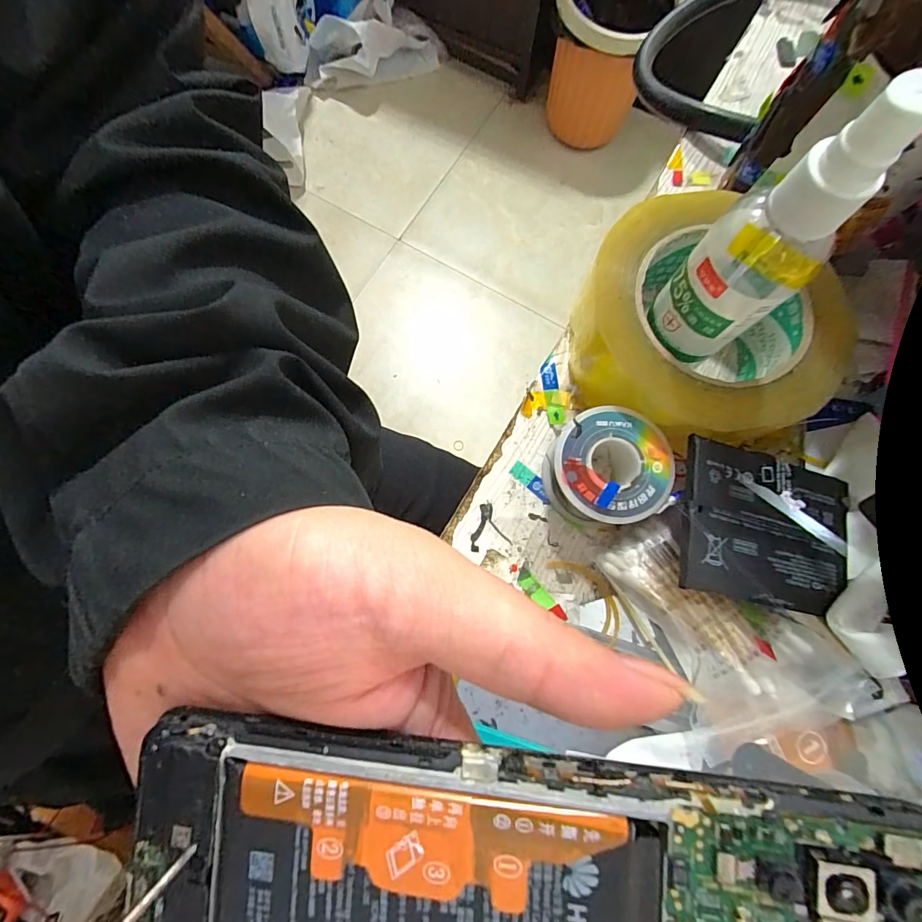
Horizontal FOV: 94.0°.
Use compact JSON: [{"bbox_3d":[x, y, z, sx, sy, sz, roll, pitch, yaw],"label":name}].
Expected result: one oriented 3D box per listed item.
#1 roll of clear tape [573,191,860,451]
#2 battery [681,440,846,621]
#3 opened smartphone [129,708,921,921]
[{"bbox_3d":[0.118,-0.066,0.221,0.115,0.048,0.119,0,77,-2],"label":"roll of clear tape"},{"bbox_3d":[0.135,0.030,0.189,0.087,0.004,0.065,14,76,-12],"label":"battery"},{"bbox_3d":[0.009,0.095,0.083,0.157,0.011,0.068,3,77,7],"label":"opened smartphone"}]

